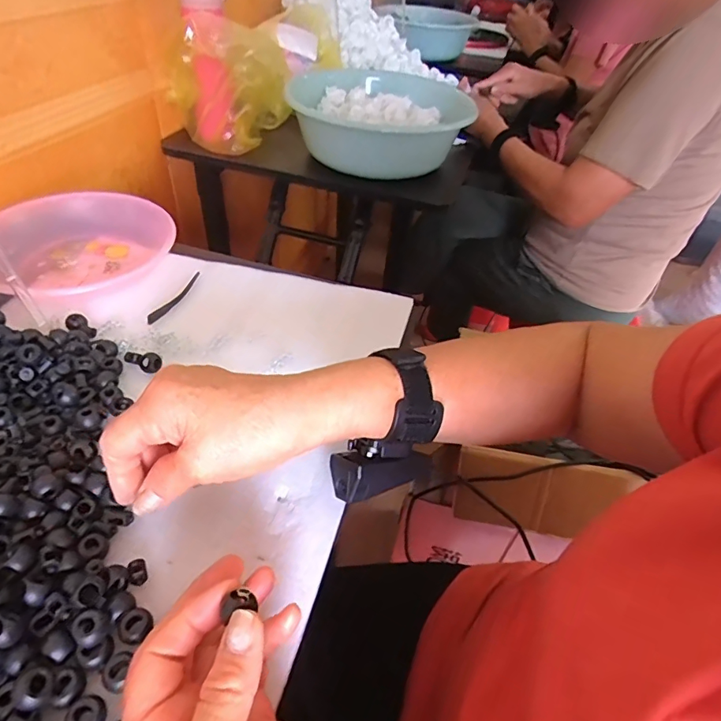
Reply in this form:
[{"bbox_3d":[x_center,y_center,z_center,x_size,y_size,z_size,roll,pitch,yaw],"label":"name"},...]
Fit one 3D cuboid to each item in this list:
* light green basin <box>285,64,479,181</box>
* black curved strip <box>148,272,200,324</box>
[{"bbox_3d":[0.031,-0.379,0.782,0.247,0.107,0.241,4,44,-4],"label":"light green basin"},{"bbox_3d":[-0.184,-0.063,0.482,0.009,0.008,0.085,18,45,11],"label":"black curved strip"}]

